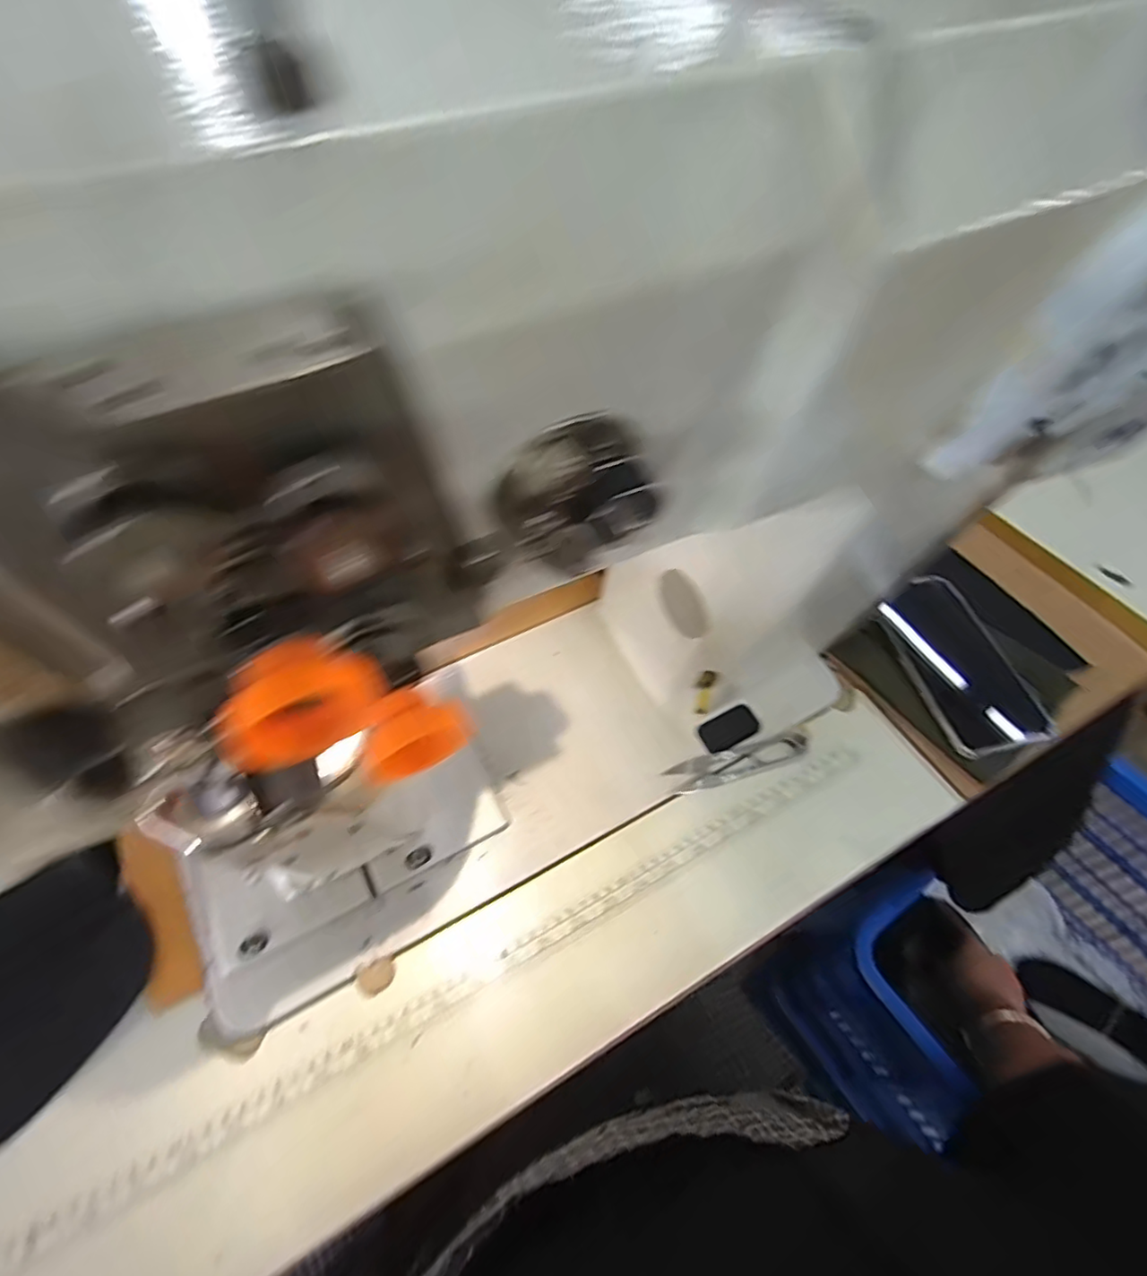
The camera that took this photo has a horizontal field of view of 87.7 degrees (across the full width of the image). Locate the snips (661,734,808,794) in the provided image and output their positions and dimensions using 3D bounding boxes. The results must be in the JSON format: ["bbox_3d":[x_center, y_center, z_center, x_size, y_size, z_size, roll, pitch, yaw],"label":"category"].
[{"bbox_3d":[0.132,0.100,0.474,0.115,0.006,0.024,-12,60,-10],"label":"snips"}]

